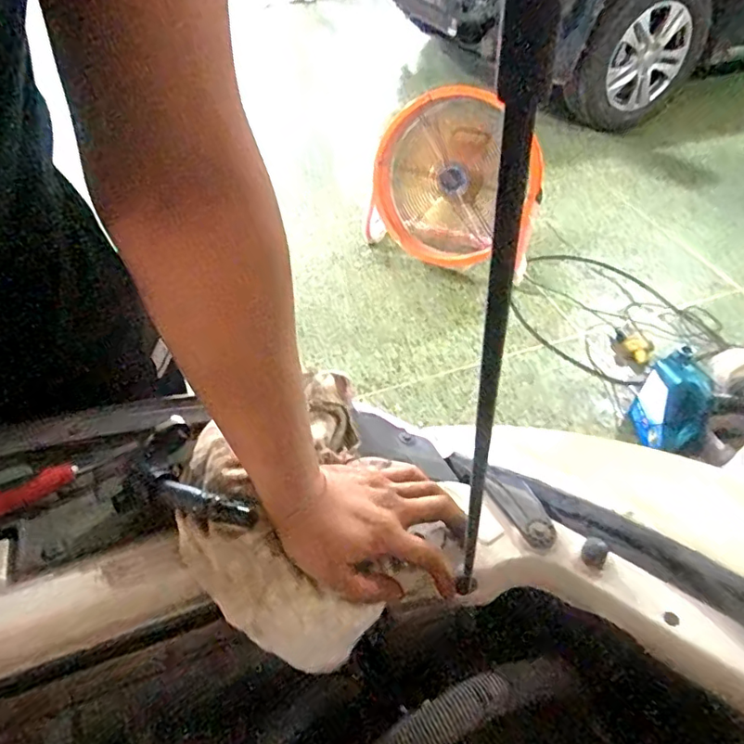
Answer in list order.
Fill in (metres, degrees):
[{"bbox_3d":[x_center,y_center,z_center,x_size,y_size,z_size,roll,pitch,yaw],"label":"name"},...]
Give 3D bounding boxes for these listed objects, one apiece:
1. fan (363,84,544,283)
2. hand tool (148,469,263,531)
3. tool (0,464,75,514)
[{"bbox_3d":[0.263,-0.624,1.811,0.564,0.486,0.303,14,48,11],"label":"fan"},{"bbox_3d":[-0.148,0.111,0.471,0.119,0.016,0.021,12,48,27],"label":"hand tool"},{"bbox_3d":[-0.319,0.110,0.499,0.087,0.022,0.023,-23,52,-21],"label":"tool"}]

